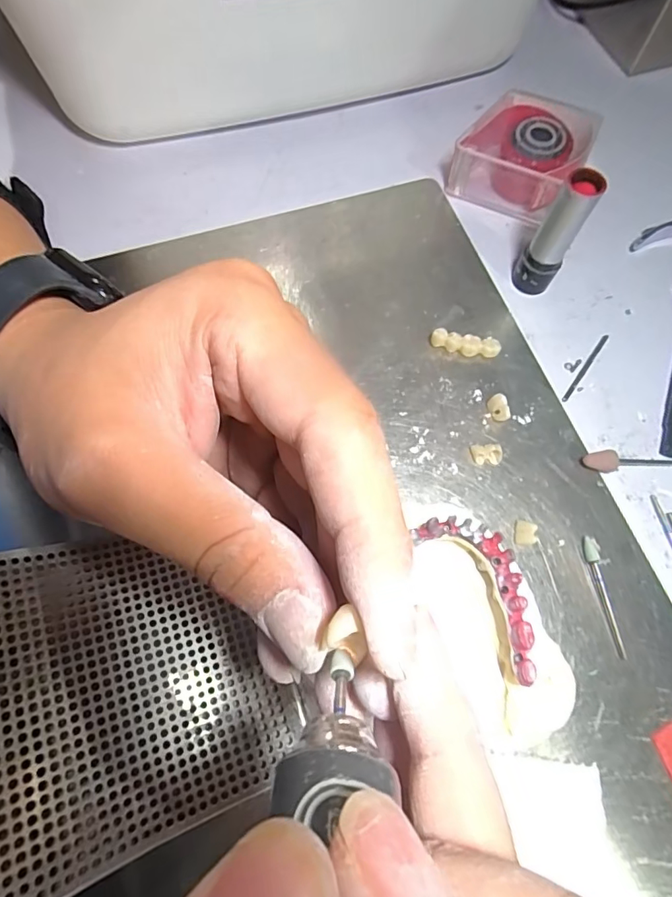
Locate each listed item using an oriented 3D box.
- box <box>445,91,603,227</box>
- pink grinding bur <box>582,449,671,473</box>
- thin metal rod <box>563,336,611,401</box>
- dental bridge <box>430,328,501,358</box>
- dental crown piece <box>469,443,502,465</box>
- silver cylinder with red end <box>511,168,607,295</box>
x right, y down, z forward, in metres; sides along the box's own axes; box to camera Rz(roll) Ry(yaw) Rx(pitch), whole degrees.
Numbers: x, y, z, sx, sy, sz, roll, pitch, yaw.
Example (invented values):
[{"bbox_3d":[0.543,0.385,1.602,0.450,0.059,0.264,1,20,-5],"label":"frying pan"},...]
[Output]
[{"bbox_3d":[0.100,-0.156,0.258,0.057,0.030,0.053,32,72,11],"label":"box"},{"bbox_3d":[0.131,0.006,0.212,0.045,0.008,0.008,-1,69,-1],"label":"pink grinding bur"},{"bbox_3d":[0.120,-0.039,0.231,0.004,0.004,0.043,36,74,12],"label":"thin metal rod"},{"bbox_3d":[0.062,-0.050,0.230,0.033,0.010,0.008,8,69,2],"label":"dental bridge"},{"bbox_3d":[0.066,0.003,0.212,0.013,0.005,0.008,0,69,-1],"label":"dental crown piece"},{"bbox_3d":[0.100,-0.096,0.222,0.018,0.058,0.018,27,71,9],"label":"silver cylinder with red end"}]

